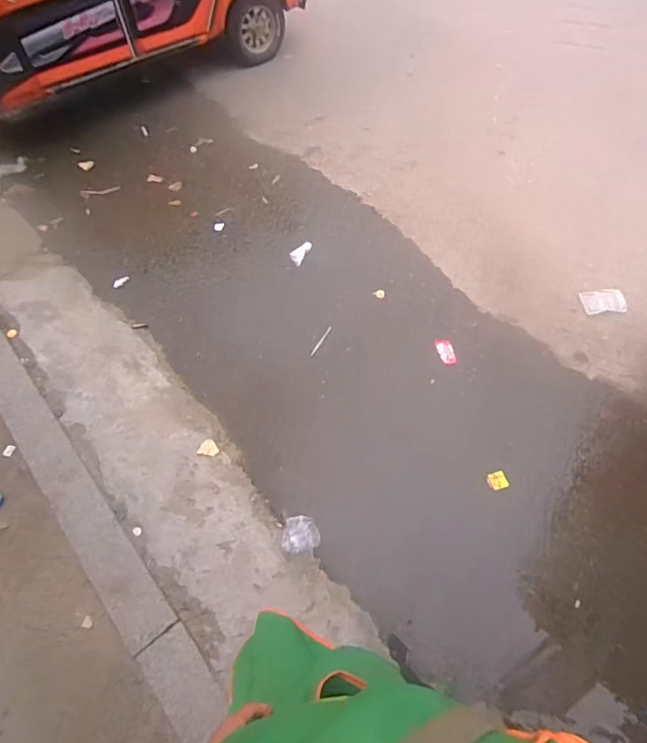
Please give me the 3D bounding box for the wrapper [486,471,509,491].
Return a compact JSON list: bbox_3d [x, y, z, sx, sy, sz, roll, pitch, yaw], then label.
[{"bbox_3d":[0.614,0.386,1.714,0.067,0.017,0.063,-15,61,-8],"label":"wrapper"}]

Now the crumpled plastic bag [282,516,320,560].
[{"bbox_3d":[-0.073,0.541,1.611,0.118,0.049,0.128,1,57,3],"label":"crumpled plastic bag"}]

